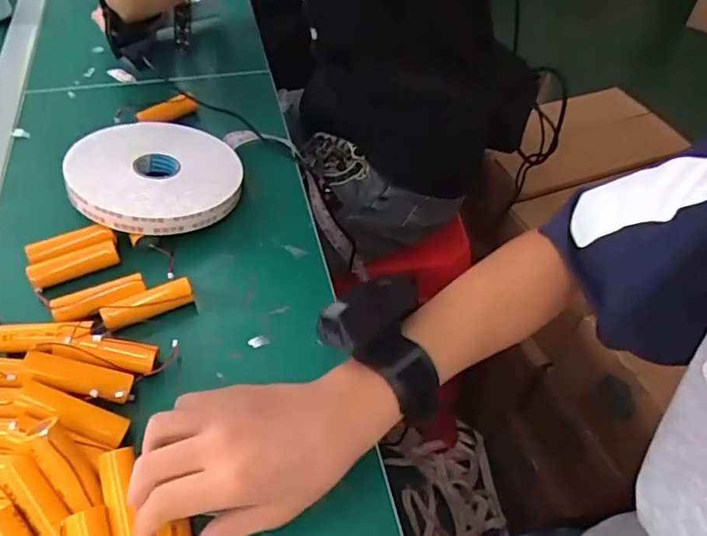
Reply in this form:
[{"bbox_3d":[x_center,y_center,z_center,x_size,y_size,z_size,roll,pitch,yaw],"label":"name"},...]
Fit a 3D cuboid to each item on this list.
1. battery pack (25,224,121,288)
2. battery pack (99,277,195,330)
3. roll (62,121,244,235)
[{"bbox_3d":[-0.242,-0.012,0.471,0.071,0.019,0.040,-19,53,-19],"label":"battery pack"},{"bbox_3d":[-0.167,0.030,0.445,0.070,0.022,0.021,-21,54,-20],"label":"battery pack"},{"bbox_3d":[-0.187,-0.091,0.526,0.151,0.019,0.155,11,43,-10],"label":"roll"}]

